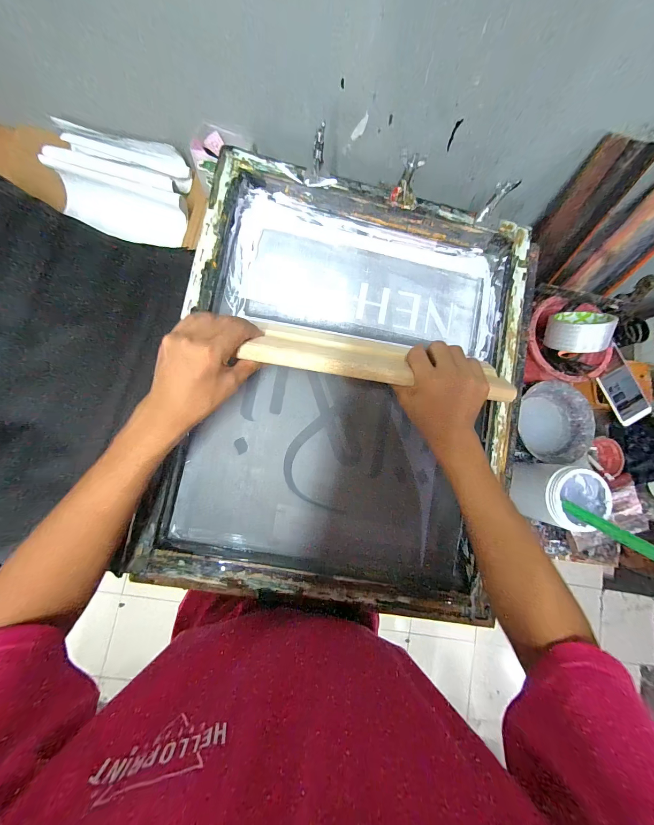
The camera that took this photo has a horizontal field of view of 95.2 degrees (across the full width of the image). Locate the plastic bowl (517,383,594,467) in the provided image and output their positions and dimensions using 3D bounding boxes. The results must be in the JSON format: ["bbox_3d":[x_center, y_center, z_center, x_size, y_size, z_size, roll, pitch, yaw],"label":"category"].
[{"bbox_3d":[0.440,0.020,0.585,0.137,0.042,0.156,-2,84,-6],"label":"plastic bowl"}]

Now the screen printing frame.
[{"bbox_3d":[0.039,-0.033,0.411,0.455,0.048,0.539,11,83,-6],"label":"screen printing frame"}]

